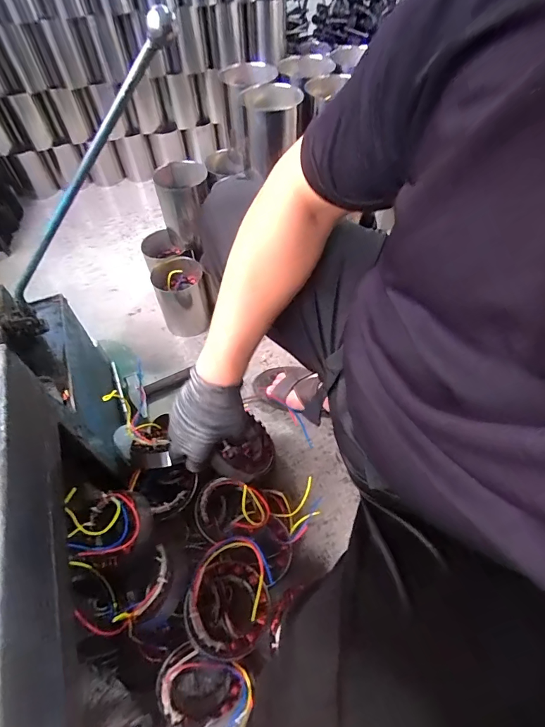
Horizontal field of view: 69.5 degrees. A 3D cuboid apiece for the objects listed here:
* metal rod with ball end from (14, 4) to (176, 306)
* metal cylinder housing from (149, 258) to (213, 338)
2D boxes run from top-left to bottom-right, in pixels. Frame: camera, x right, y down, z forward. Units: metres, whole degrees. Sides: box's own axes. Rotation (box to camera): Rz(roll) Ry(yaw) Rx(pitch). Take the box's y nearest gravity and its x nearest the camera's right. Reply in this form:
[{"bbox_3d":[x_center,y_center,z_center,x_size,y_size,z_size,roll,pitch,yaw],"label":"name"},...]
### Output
[{"bbox_3d":[-0.233,-0.203,0.462,0.024,0.417,0.028,22,42,-39],"label":"metal rod with ball end"},{"bbox_3d":[-0.226,-0.165,0.994,0.120,0.153,0.120,-19,56,-11],"label":"metal cylinder housing"}]

